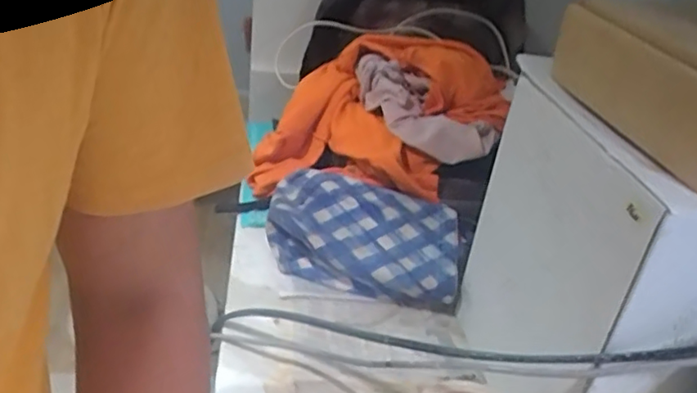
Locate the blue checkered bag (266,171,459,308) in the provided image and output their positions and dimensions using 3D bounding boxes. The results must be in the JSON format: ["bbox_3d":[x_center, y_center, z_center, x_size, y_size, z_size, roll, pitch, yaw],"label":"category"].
[{"bbox_3d":[0.016,0.054,0.768,0.244,0.093,0.128,15,33,11],"label":"blue checkered bag"}]

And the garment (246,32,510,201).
[{"bbox_3d":[0.035,-0.107,0.874,0.336,0.198,0.205,13,33,8],"label":"garment"}]

